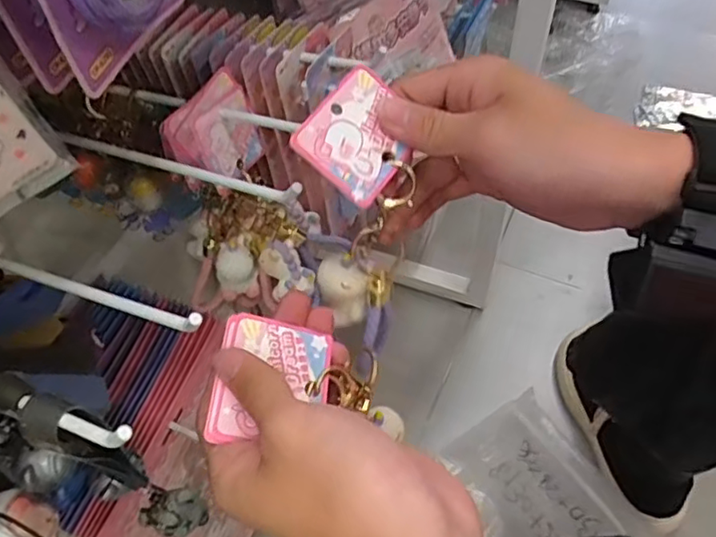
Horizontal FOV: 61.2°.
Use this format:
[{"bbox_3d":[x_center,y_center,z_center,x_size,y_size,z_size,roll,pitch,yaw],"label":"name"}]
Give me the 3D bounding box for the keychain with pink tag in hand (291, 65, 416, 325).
[{"bbox_3d":[0.000,-0.030,0.325,0.052,0.136,0.048,1,31,4],"label":"keychain with pink tag in hand"}]

